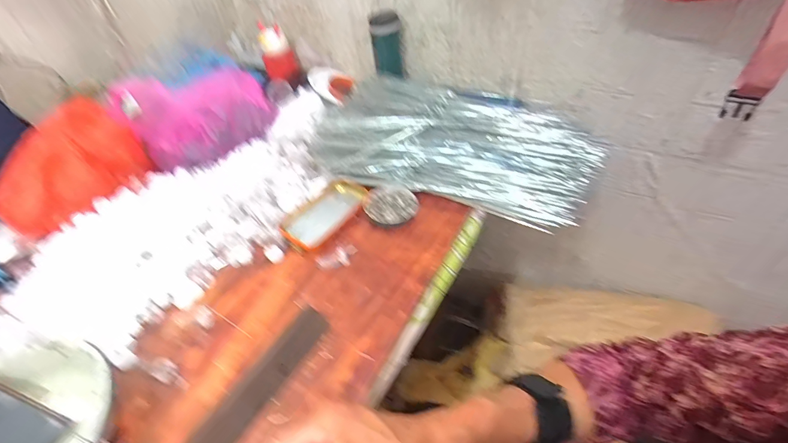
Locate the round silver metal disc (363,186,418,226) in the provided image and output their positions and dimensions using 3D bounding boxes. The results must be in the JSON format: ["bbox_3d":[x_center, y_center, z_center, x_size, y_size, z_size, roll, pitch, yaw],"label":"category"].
[{"bbox_3d":[-0.006,-0.027,0.640,0.081,0.010,0.087,-38,51,-27],"label":"round silver metal disc"}]

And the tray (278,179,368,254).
[{"bbox_3d":[-0.113,-0.014,0.644,0.091,0.023,0.147,29,56,32],"label":"tray"}]

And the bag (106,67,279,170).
[{"bbox_3d":[-0.369,-0.200,0.745,0.266,0.118,0.155,-23,46,-14],"label":"bag"}]

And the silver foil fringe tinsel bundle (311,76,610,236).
[{"bbox_3d":[0.103,-0.155,0.717,0.499,0.055,0.293,13,48,21],"label":"silver foil fringe tinsel bundle"}]

